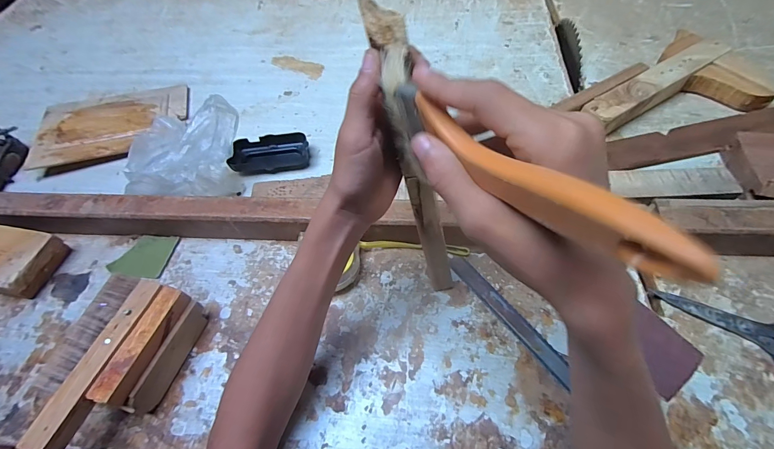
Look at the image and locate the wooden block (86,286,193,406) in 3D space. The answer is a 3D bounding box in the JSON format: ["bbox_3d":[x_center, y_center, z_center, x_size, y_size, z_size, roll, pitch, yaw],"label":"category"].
[{"bbox_3d":[-0.228,0.111,0.328,0.024,0.018,0.104,13,58,13],"label":"wooden block"}]

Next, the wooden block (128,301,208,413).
[{"bbox_3d":[-0.213,0.132,0.350,0.007,0.040,0.101,12,58,12],"label":"wooden block"}]

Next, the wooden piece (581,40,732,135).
[{"bbox_3d":[0.387,-0.199,0.509,0.256,0.040,0.042,-30,59,-15],"label":"wooden piece"}]

